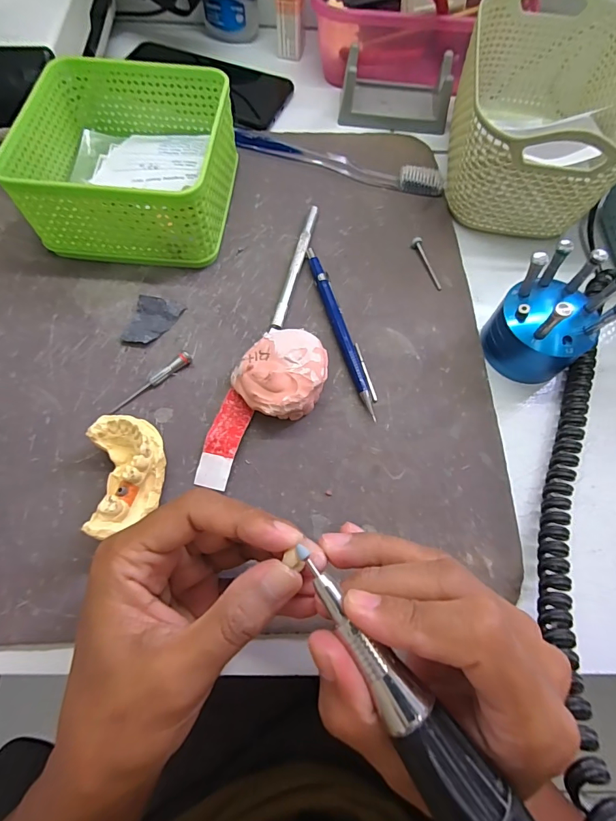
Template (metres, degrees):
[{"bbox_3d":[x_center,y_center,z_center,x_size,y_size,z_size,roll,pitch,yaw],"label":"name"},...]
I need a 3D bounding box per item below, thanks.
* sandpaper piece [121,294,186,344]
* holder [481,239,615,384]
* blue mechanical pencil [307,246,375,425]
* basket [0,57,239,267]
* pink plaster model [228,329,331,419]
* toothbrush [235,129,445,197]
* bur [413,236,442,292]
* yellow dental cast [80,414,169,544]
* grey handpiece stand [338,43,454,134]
[{"bbox_3d":[-0.105,-0.060,0.276,0.030,0.007,0.035,13,68,3],"label":"sandpaper piece"},{"bbox_3d":[0.150,-0.057,0.253,0.056,0.063,0.055,1,68,-2],"label":"holder"},{"bbox_3d":[0.023,-0.057,0.279,0.012,0.009,0.134,-14,69,-8],"label":"blue mechanical pencil"},{"bbox_3d":[-0.124,-0.179,0.295,0.128,0.062,0.134,5,68,0],"label":"basket"},{"bbox_3d":[-0.015,-0.022,0.252,0.052,0.030,0.057,1,68,-2],"label":"pink plaster model"},{"bbox_3d":[0.025,-0.207,0.340,0.175,0.011,0.022,14,68,4],"label":"toothbrush"},{"bbox_3d":[0.090,-0.111,0.305,0.007,0.006,0.046,-19,70,-10],"label":"bur"},{"bbox_3d":[-0.097,0.035,0.224,0.035,0.030,0.062,-10,68,-7],"label":"yellow dental cast"},{"bbox_3d":[0.079,-0.286,0.362,0.096,0.035,0.055,10,68,2],"label":"grey handpiece stand"}]

